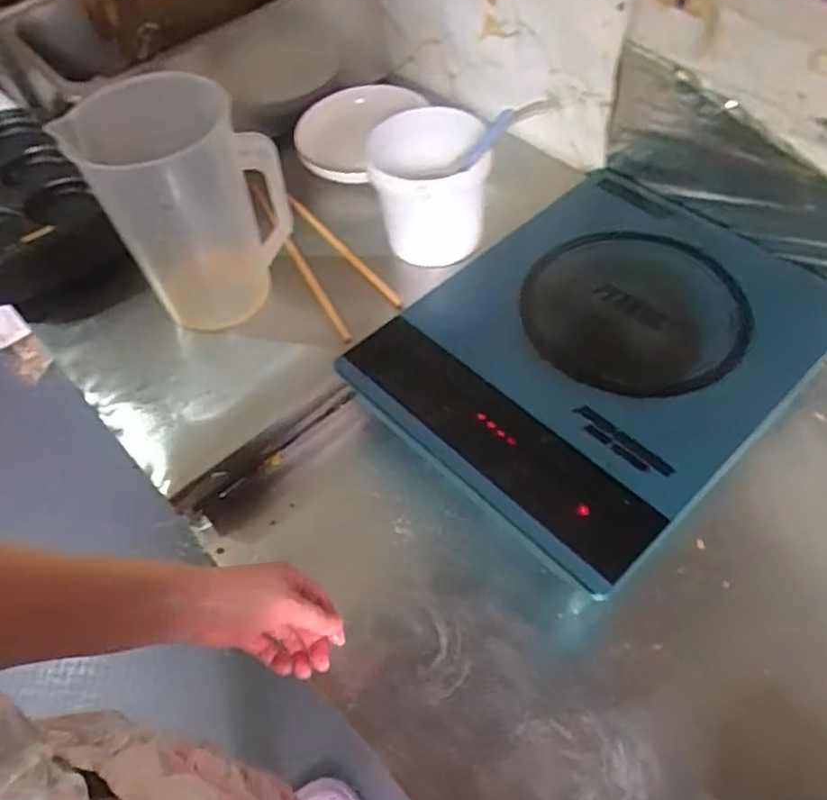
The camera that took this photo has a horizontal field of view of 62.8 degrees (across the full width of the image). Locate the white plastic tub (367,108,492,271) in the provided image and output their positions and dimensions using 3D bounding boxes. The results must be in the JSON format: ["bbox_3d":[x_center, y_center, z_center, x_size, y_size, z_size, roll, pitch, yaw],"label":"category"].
[{"bbox_3d":[0.015,-0.248,0.743,0.121,0.102,0.146,-8,55,0],"label":"white plastic tub"}]

